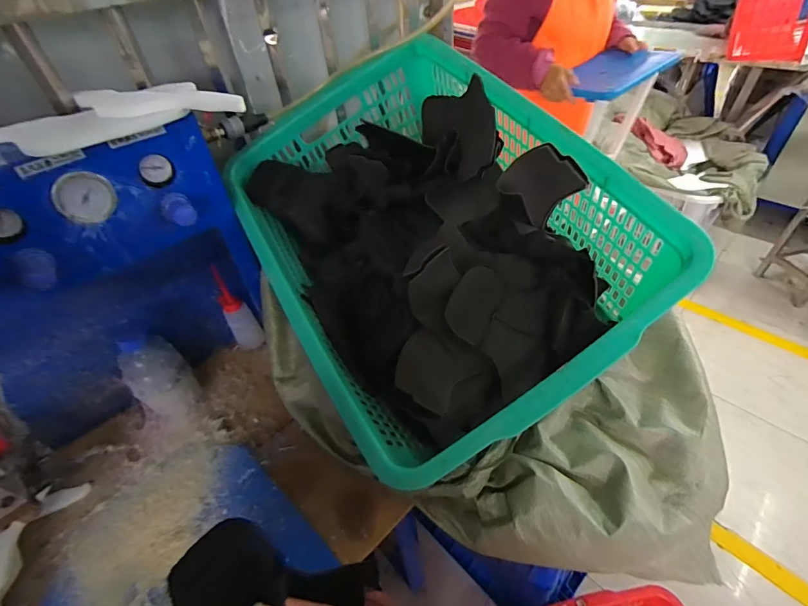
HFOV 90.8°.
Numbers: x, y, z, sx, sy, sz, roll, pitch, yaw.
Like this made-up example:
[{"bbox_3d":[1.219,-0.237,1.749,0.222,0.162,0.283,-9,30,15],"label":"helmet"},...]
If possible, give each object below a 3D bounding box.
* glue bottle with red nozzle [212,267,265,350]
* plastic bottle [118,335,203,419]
[{"bbox_3d":[-0.320,0.015,0.759,0.050,0.170,0.054,-29,49,-23],"label":"glue bottle with red nozzle"},{"bbox_3d":[-0.413,0.121,0.670,0.075,0.158,0.086,32,55,32],"label":"plastic bottle"}]

